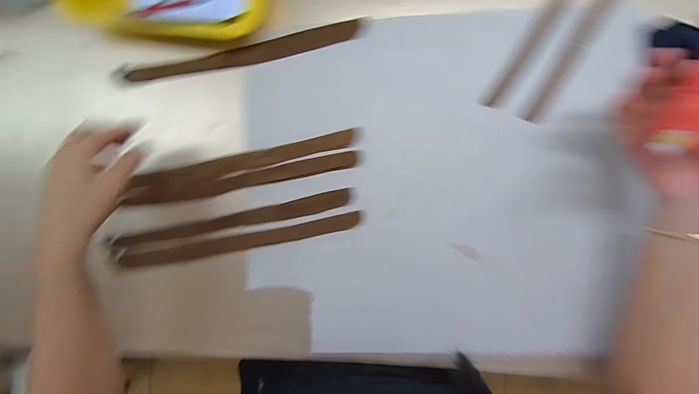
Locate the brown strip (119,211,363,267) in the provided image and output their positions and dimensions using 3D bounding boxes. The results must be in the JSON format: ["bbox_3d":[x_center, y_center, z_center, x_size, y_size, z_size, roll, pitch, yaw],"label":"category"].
[{"bbox_3d":[-0.135,0.057,0.420,0.302,0.011,0.022,-11,88,6],"label":"brown strip"}]

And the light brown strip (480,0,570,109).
[{"bbox_3d":[0.234,-0.215,0.398,0.027,0.005,0.251,32,91,5],"label":"light brown strip"}]

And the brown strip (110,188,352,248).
[{"bbox_3d":[-0.149,0.031,0.423,0.306,0.010,0.021,-12,87,4],"label":"brown strip"}]

